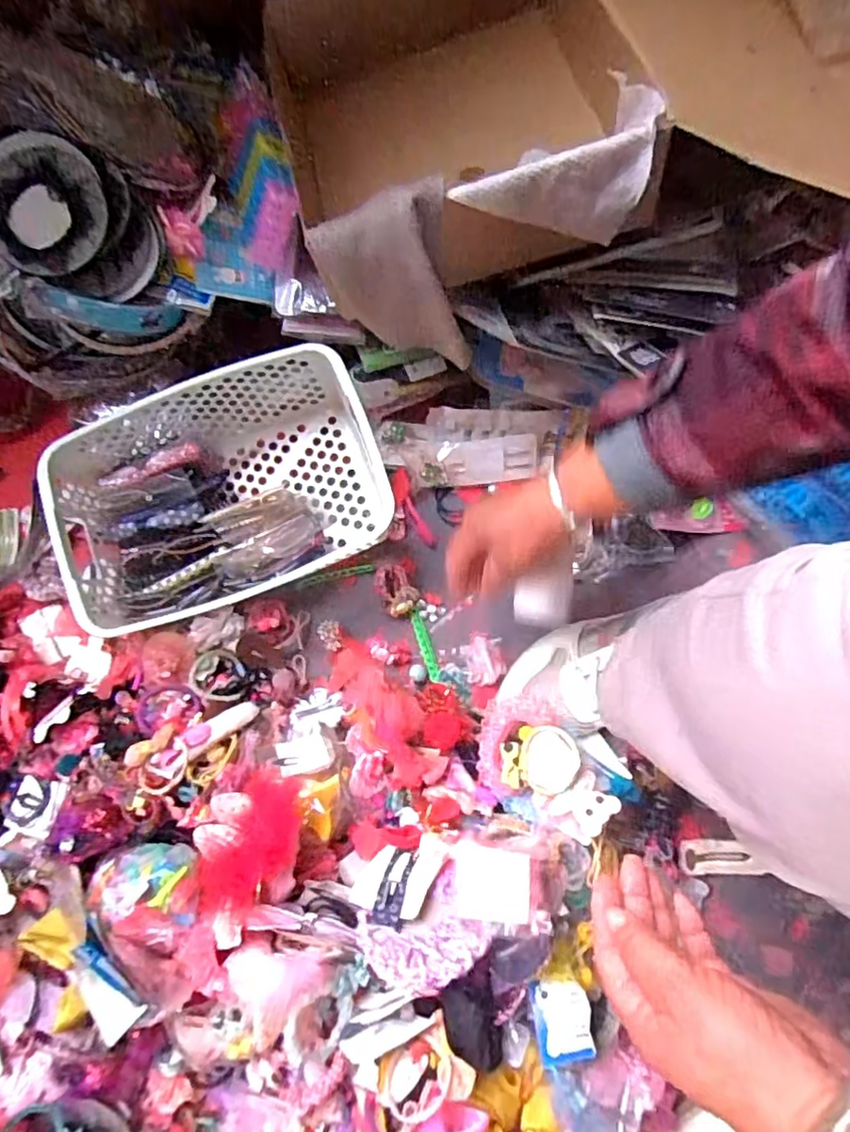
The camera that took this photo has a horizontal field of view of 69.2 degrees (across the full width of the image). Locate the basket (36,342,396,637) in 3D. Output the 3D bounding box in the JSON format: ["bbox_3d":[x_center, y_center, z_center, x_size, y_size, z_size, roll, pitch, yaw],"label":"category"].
[{"bbox_3d":[-0.198,-0.058,0.585,0.309,0.101,0.206,-20,78,-3],"label":"basket"}]

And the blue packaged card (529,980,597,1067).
[{"bbox_3d":[0.094,0.308,0.420,0.037,0.050,0.006,-19,119,7],"label":"blue packaged card"}]

